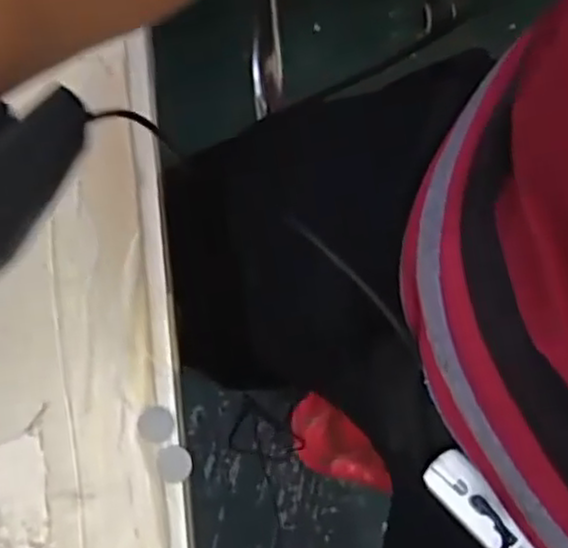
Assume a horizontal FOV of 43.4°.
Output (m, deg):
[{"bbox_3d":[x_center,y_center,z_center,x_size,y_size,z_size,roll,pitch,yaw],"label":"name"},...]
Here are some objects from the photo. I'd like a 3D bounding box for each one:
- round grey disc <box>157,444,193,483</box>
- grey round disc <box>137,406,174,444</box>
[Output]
[{"bbox_3d":[-0.054,0.093,0.347,0.017,0.004,0.017,0,79,-1],"label":"round grey disc"},{"bbox_3d":[-0.064,0.074,0.352,0.017,0.004,0.017,0,79,-1],"label":"grey round disc"}]

